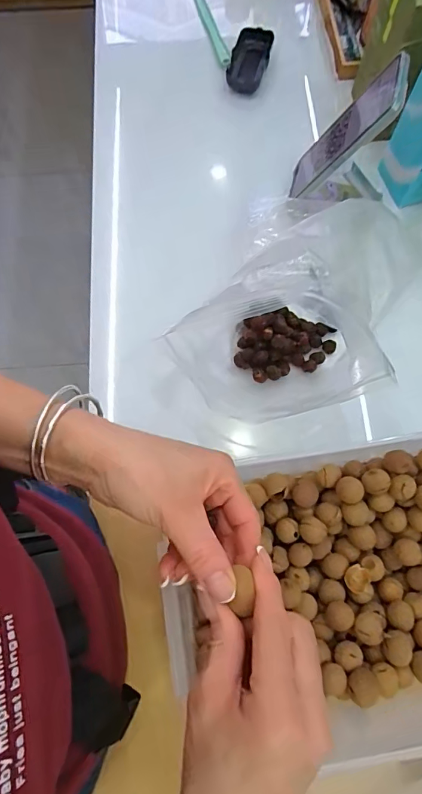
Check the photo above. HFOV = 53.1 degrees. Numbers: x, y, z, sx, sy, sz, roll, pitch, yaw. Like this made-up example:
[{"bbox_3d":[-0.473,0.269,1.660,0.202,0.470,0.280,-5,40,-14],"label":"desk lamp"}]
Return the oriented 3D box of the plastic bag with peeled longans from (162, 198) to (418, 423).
[{"bbox_3d":[0.106,-0.094,0.467,0.275,0.117,0.180,-18,73,-5],"label":"plastic bag with peeled longans"}]

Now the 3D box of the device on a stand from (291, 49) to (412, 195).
[{"bbox_3d":[0.146,-0.286,0.467,0.014,0.162,0.069,23,72,-22],"label":"device on a stand"}]

